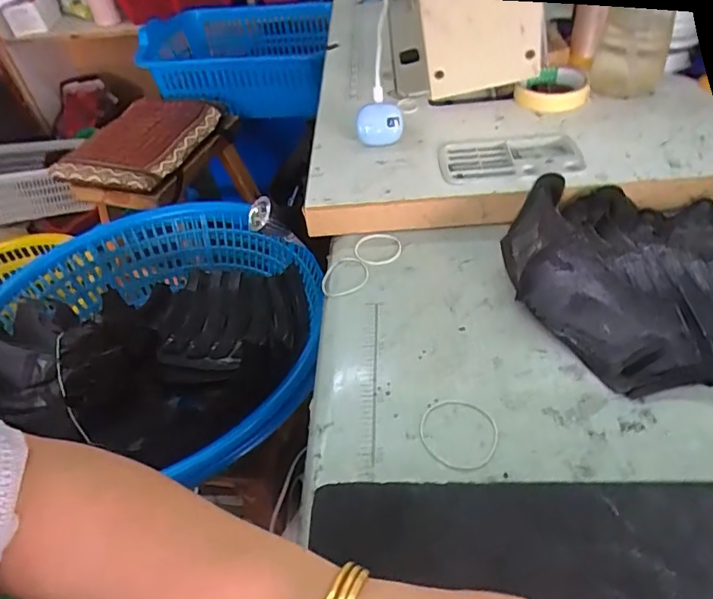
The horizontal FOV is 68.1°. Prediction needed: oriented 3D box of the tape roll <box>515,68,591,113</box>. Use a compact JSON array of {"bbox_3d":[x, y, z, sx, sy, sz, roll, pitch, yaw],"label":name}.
[{"bbox_3d":[0.241,-0.264,0.659,0.084,0.023,0.094,6,46,13],"label":"tape roll"}]

